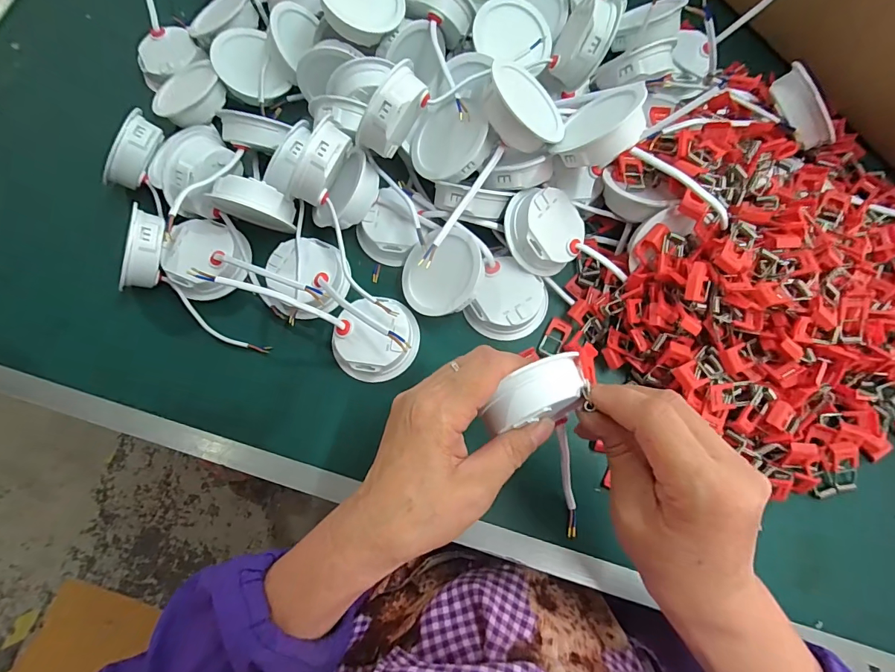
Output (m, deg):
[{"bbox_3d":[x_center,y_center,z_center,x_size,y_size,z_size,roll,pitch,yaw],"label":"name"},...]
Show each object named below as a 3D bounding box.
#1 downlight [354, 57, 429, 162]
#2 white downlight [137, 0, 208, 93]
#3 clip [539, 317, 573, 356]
[{"bbox_3d":[-0.039,-0.163,0.318,0.025,0.055,0.062,36,79,10],"label":"downlight"},{"bbox_3d":[-0.307,-0.324,0.431,0.065,0.043,0.155,-31,77,-6],"label":"white downlight"},{"bbox_3d":[0.090,0.001,0.349,0.018,0.005,0.030,28,78,8],"label":"clip"}]

